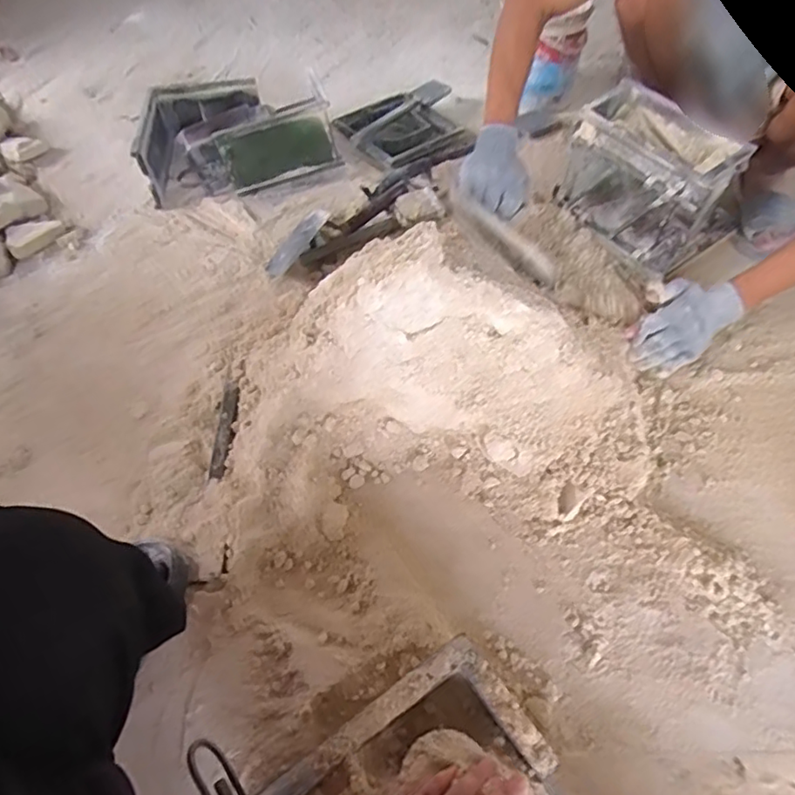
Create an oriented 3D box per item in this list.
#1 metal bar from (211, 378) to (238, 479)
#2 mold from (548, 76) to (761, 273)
[{"bbox_3d":[-0.230,0.043,0.786,0.025,0.021,0.149,-4,57,1],"label":"metal bar"},{"bbox_3d":[0.377,-0.328,0.906,0.145,0.191,0.237,-28,61,-20],"label":"mold"}]

